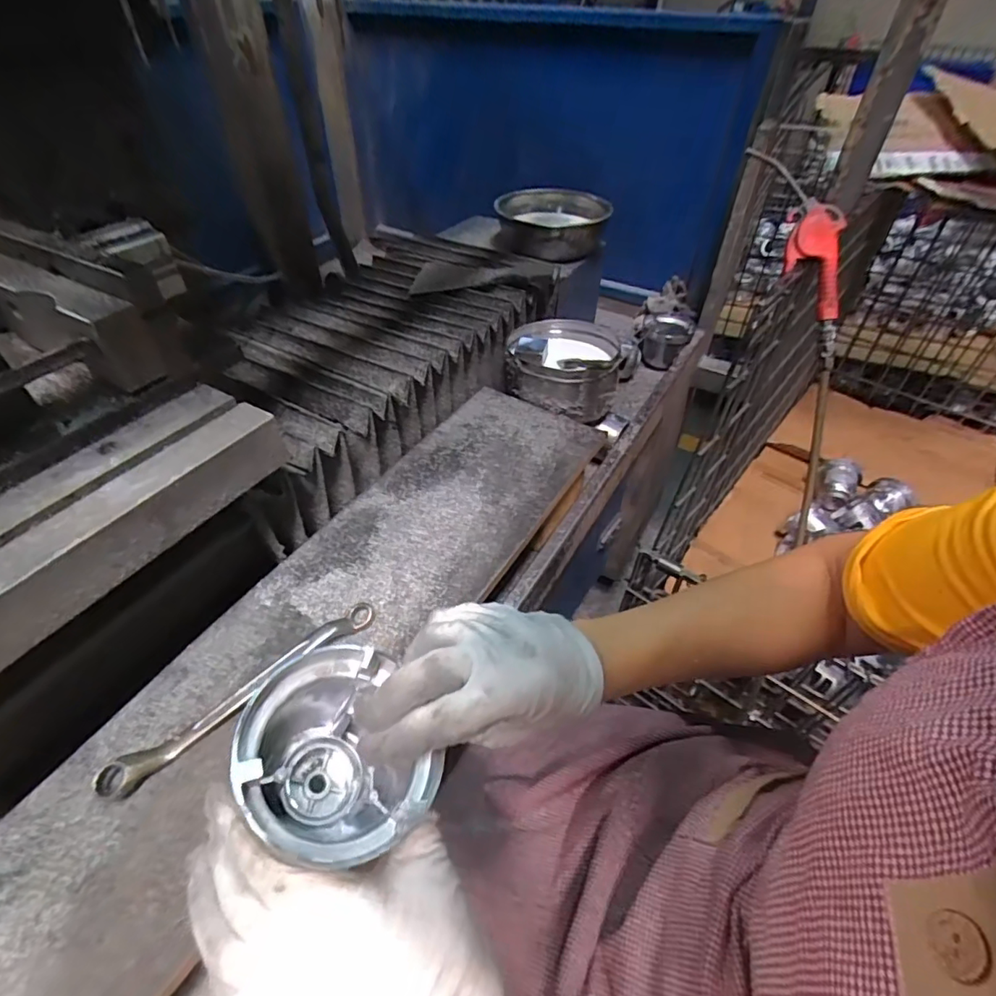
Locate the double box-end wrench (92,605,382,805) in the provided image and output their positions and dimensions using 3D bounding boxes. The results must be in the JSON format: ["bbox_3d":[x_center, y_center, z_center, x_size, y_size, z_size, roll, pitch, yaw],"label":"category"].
[{"bbox_3d":[-0.190,0.147,0.409,0.214,0.026,0.021,-33,54,-30],"label":"double box-end wrench"}]

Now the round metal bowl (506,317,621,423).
[{"bbox_3d":[0.087,-0.185,0.722,0.152,0.065,0.159,1,44,-1],"label":"round metal bowl"}]

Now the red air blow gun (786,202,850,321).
[{"bbox_3d":[0.370,-0.270,0.608,0.049,0.124,0.043,-19,8,-20],"label":"red air blow gun"}]

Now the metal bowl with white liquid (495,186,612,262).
[{"bbox_3d":[0.089,-0.451,0.891,0.188,0.082,0.167,6,44,4],"label":"metal bowl with white liquid"}]

